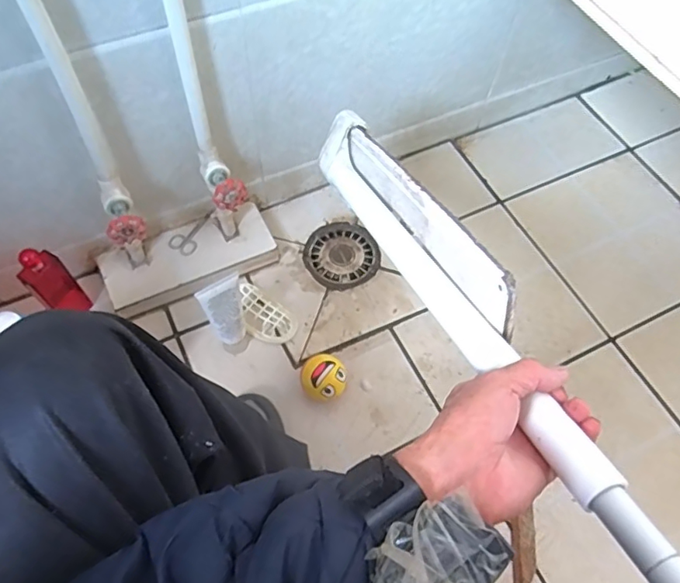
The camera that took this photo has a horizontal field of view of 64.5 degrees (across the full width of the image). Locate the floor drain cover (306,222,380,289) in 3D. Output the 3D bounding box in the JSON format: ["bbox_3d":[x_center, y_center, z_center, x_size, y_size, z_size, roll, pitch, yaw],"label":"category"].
[{"bbox_3d":[0.003,-0.064,0.926,0.123,0.005,0.133,-24,64,-12],"label":"floor drain cover"}]

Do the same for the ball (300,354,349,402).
[{"bbox_3d":[-0.023,0.128,0.768,0.063,0.065,0.065,0,61,0],"label":"ball"}]

